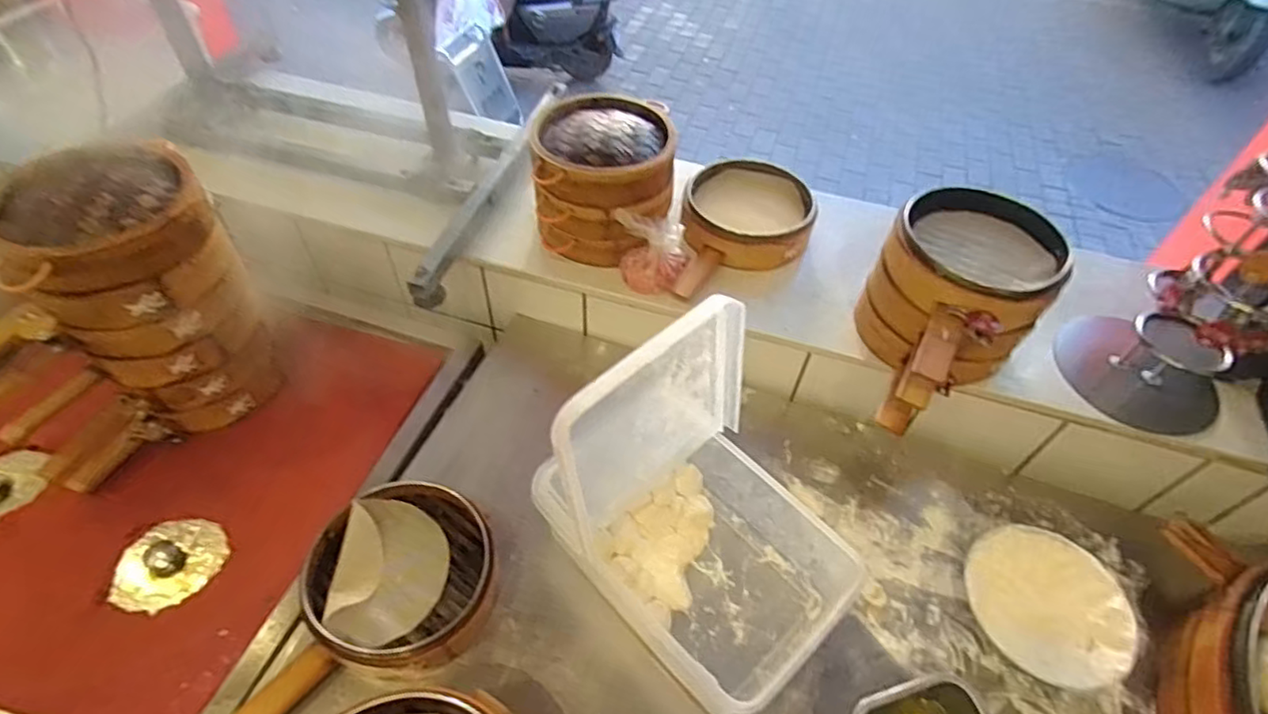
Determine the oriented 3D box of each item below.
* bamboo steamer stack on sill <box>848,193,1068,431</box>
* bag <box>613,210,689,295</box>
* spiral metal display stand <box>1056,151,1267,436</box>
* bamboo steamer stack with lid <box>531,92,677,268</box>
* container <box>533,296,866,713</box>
[{"bbox_3d":[0.342,-0.053,0.704,0.177,0.136,0.264,33,56,22],"label":"bamboo steamer stack on sill"},{"bbox_3d":[0.031,-0.136,0.791,0.099,0.094,0.065,-15,53,-16],"label":"bag"},{"bbox_3d":[0.614,-0.048,0.684,0.138,0.296,0.162,-1,50,-5],"label":"spiral metal display stand"},{"bbox_3d":[-0.040,-0.235,0.835,0.175,0.137,0.182,5,50,0],"label":"bamboo steamer stack with lid"},{"bbox_3d":[0.066,0.138,0.566,0.201,0.312,0.270,-35,60,-28],"label":"container"}]

